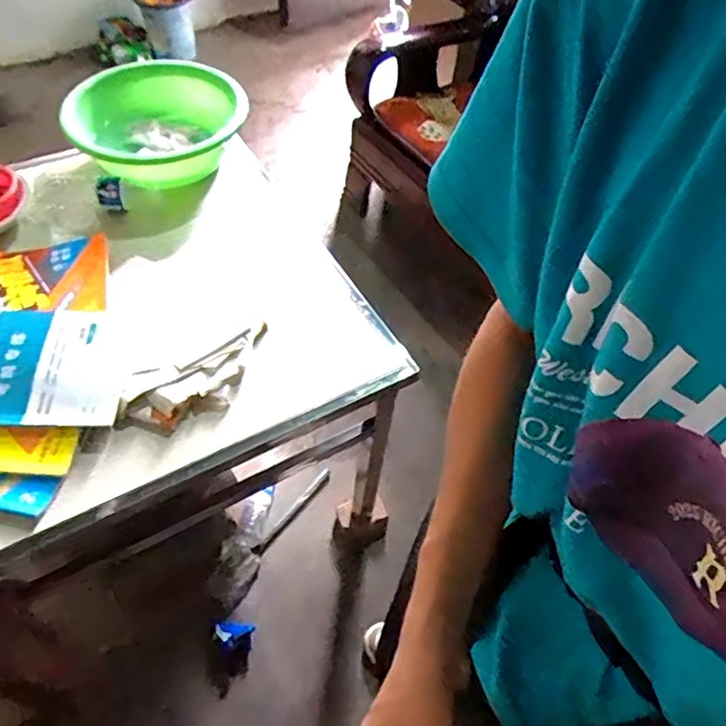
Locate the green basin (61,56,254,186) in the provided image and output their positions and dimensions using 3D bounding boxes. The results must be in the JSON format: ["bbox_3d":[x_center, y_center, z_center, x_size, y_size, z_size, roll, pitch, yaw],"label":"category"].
[{"bbox_3d":[-0.386,-0.478,1.170,0.319,0.135,0.319,1,52,-1],"label":"green basin"}]

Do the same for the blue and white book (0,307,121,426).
[{"bbox_3d":[-0.488,-0.002,0.858,0.272,0.043,0.193,1,52,-1],"label":"blue and white book"}]

